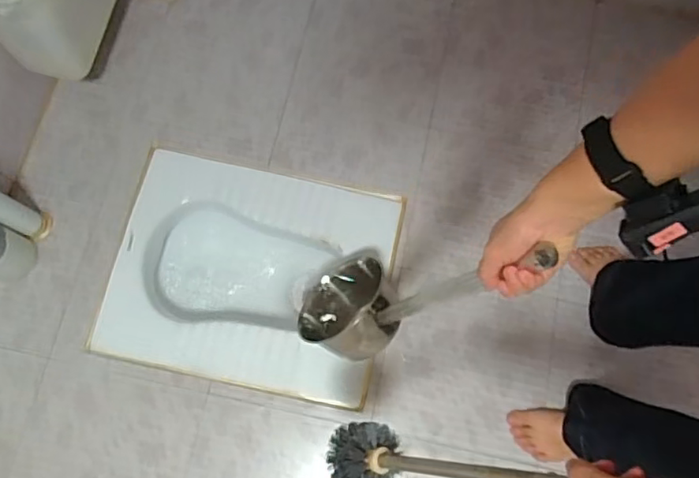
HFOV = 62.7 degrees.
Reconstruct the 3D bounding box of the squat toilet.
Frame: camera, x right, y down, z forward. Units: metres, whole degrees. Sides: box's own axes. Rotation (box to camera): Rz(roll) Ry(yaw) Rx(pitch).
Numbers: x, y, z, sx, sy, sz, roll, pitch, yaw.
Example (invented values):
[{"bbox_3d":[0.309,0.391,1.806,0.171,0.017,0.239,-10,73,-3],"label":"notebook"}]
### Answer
[{"bbox_3d":[-0.190,0.081,1.192,0.524,0.186,0.425,12,76,0],"label":"squat toilet"}]

